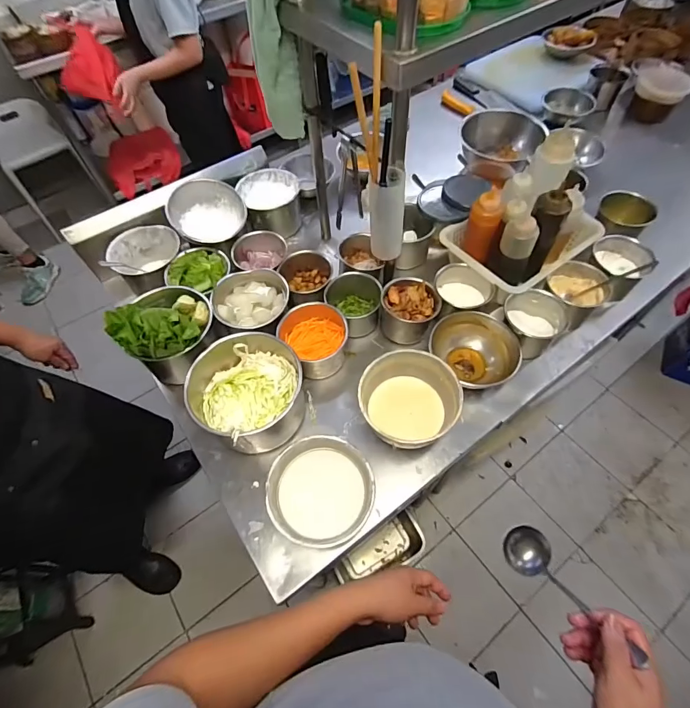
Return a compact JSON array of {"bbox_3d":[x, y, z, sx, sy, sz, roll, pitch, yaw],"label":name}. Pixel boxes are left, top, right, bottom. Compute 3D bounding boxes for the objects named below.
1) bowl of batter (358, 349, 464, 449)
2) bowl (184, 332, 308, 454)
[{"bbox_3d":[0.115,0.089,0.713,0.164,0.116,0.160,-1,59,1],"label":"bowl of batter"},{"bbox_3d":[-0.178,0.068,0.731,0.199,0.118,0.200,-1,59,1],"label":"bowl"}]

